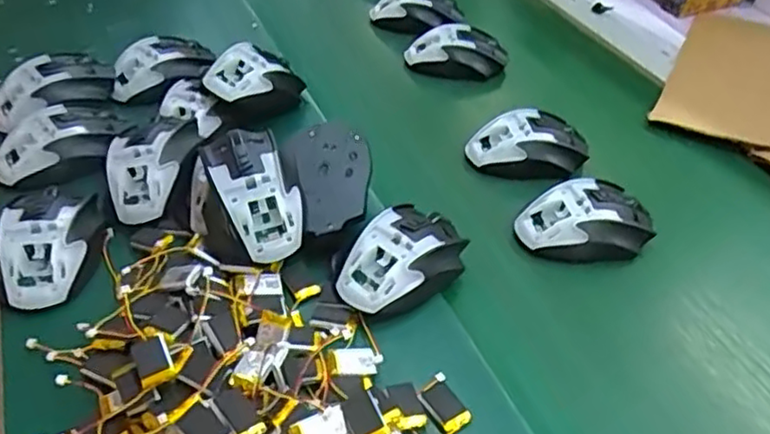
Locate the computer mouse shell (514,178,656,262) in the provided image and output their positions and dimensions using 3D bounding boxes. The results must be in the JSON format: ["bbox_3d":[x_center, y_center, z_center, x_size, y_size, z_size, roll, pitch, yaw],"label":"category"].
[{"bbox_3d":[0.169,0.002,0.559,0.109,0.033,0.062,-3,42,-7],"label":"computer mouse shell"}]

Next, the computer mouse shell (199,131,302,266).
[{"bbox_3d":[-0.098,-0.020,0.503,0.056,0.032,0.108,-16,68,-25],"label":"computer mouse shell"}]

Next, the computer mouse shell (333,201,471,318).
[{"bbox_3d":[0.014,0.029,0.504,0.110,0.038,0.067,-29,51,-32],"label":"computer mouse shell"}]

